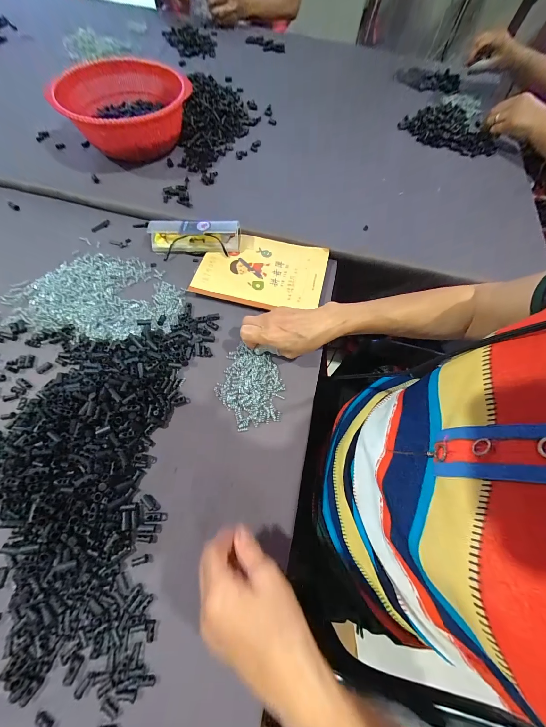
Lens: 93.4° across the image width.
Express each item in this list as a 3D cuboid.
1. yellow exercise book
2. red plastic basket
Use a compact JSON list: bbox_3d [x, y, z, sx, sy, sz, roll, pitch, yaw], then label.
[{"bbox_3d":[-0.017,-0.158,0.433,0.205,0.008,0.143,14,69,3],"label":"yellow exercise book"},{"bbox_3d":[-0.287,-0.479,0.500,0.237,0.091,0.221,-3,67,-3],"label":"red plastic basket"}]

